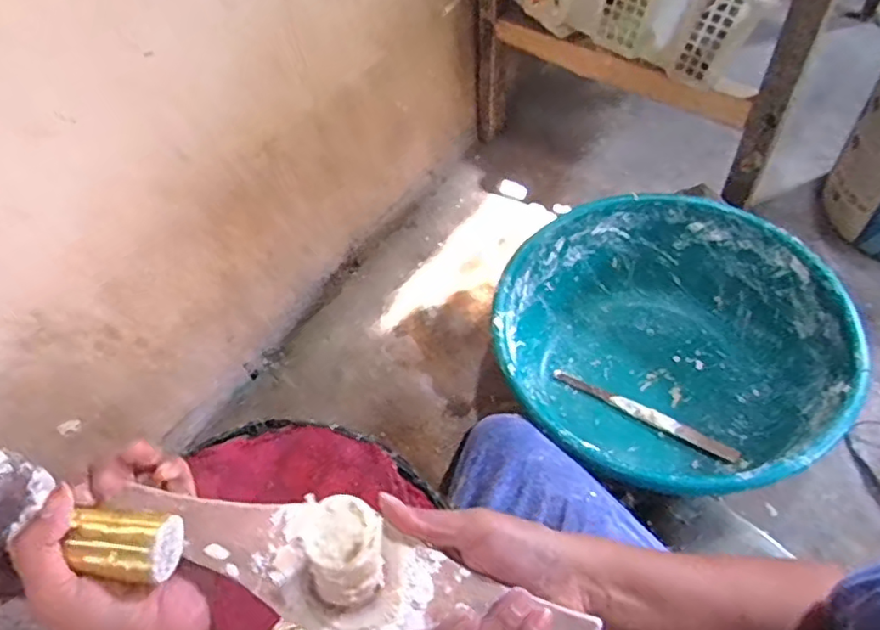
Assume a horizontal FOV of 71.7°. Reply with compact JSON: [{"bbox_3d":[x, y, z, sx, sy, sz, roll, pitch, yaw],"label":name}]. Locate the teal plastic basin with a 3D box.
[{"bbox_3d":[0.290,0.052,0.820,0.411,0.186,0.410,-2,56,3],"label":"teal plastic basin"}]

